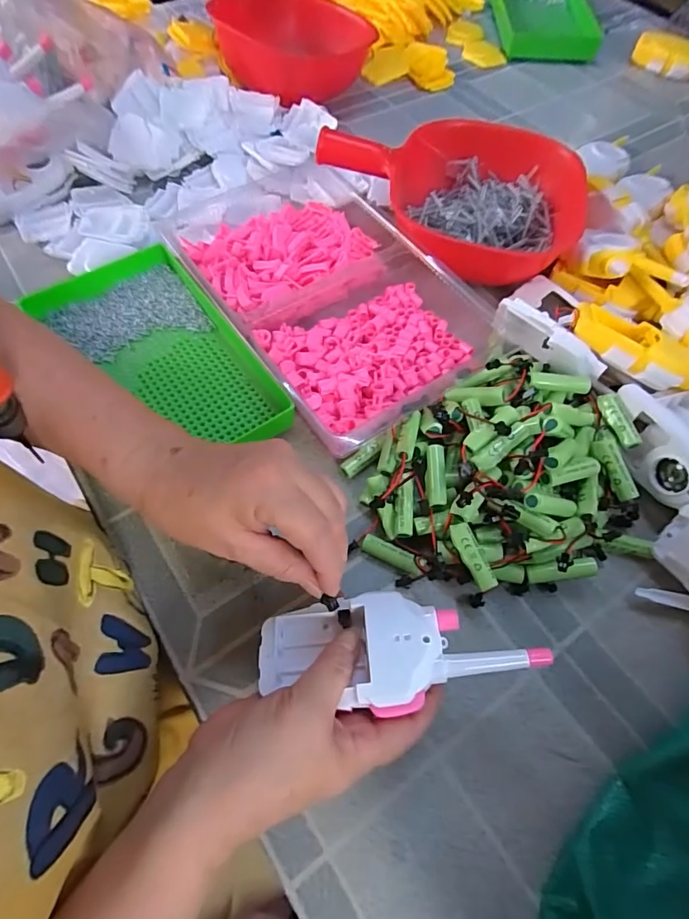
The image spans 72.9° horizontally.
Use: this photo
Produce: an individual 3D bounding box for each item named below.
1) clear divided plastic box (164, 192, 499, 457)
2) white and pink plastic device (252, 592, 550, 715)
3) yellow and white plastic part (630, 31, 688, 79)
[{"bbox_3d":[-0.006,-0.173,0.473,0.229,0.040,0.320,-32,69,-18],"label":"clear divided plastic box"},{"bbox_3d":[0.030,0.114,0.279,0.165,0.027,0.064,-2,62,13],"label":"white and pink plastic device"},{"bbox_3d":[0.544,-0.627,0.741,0.172,0.036,0.051,25,64,9],"label":"yellow and white plastic part"}]

